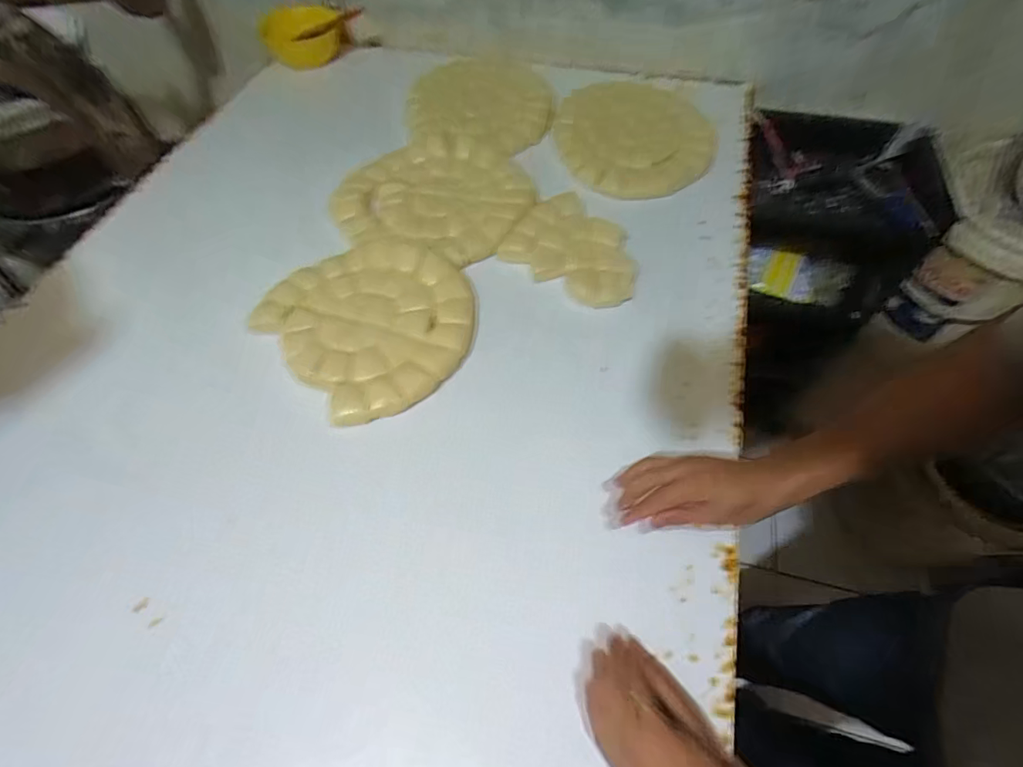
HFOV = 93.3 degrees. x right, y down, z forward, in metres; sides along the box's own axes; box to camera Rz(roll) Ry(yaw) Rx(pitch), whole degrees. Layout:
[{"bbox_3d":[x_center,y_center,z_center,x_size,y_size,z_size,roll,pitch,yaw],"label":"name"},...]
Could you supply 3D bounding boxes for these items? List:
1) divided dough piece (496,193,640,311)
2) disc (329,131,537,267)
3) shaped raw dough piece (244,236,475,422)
[{"bbox_3d":[0.098,-0.195,0.689,0.194,0.025,0.156,34,66,21],"label":"divided dough piece"},{"bbox_3d":[-0.125,-0.295,0.748,0.291,0.014,0.265,-1,59,2],"label":"disc"},{"bbox_3d":[-0.173,-0.086,0.625,0.246,0.011,0.256,-1,59,2],"label":"shaped raw dough piece"}]

